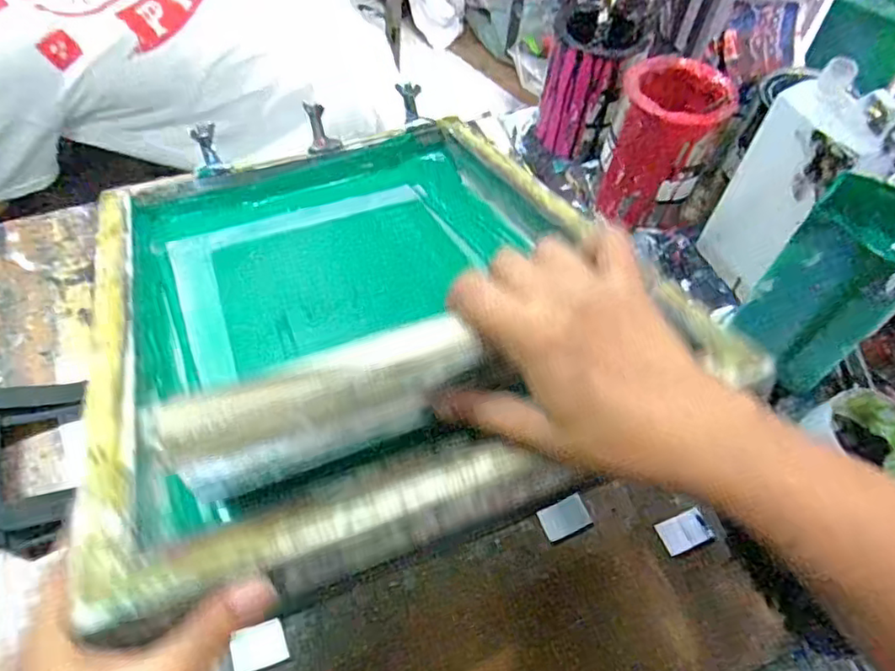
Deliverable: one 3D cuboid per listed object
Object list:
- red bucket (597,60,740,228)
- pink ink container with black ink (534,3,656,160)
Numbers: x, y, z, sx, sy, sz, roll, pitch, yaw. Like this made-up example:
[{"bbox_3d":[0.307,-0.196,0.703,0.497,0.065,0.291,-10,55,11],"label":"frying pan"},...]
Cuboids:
[{"bbox_3d":[0.238,-0.195,0.672,0.120,0.161,0.120,2,55,-2],"label":"red bucket"},{"bbox_3d":[0.168,-0.299,0.741,0.098,0.146,0.089,20,56,9],"label":"pink ink container with black ink"}]

